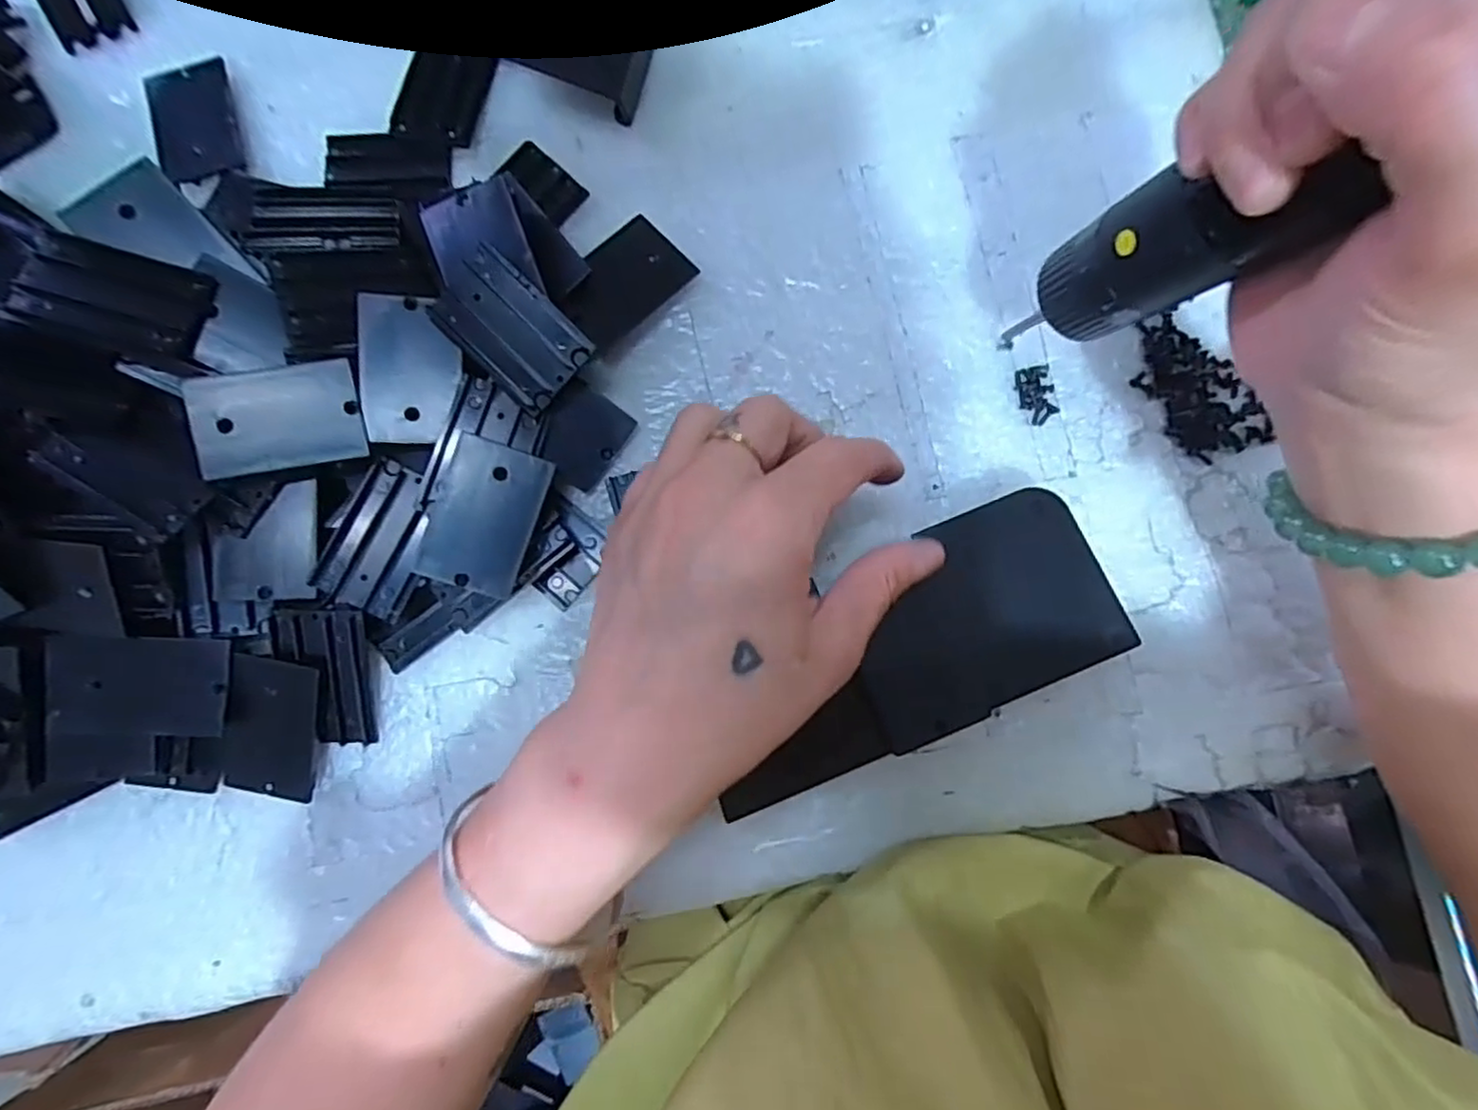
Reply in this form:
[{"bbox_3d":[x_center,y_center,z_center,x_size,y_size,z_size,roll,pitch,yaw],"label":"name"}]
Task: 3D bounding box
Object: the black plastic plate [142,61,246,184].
[{"bbox_3d":[-0.234,-0.187,0.292,0.031,0.004,0.056,-13,83,-19],"label":"black plastic plate"}]

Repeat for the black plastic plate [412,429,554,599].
[{"bbox_3d":[-0.096,-0.015,0.254,0.038,0.005,0.054,18,86,2],"label":"black plastic plate"}]

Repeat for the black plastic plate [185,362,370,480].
[{"bbox_3d":[-0.167,-0.050,0.246,0.055,0.006,0.036,-11,90,-9],"label":"black plastic plate"}]

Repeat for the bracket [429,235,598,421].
[{"bbox_3d":[-0.085,-0.083,0.254,0.054,0.005,0.036,44,101,-7],"label":"bracket"}]

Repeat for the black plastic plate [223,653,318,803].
[{"bbox_3d":[-0.180,0.067,0.261,0.032,0.004,0.054,10,99,-9],"label":"black plastic plate"}]

